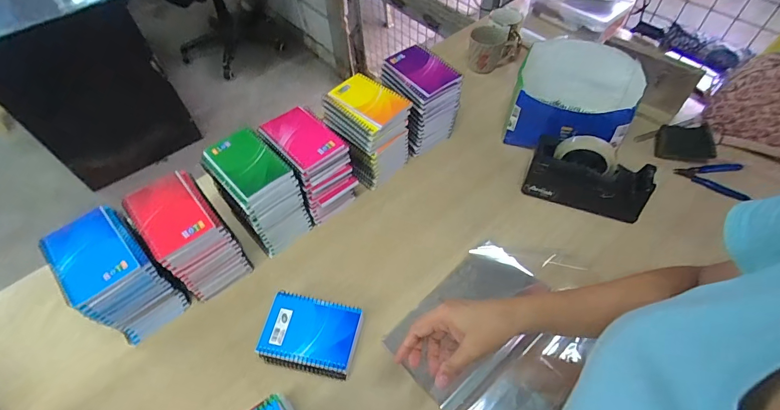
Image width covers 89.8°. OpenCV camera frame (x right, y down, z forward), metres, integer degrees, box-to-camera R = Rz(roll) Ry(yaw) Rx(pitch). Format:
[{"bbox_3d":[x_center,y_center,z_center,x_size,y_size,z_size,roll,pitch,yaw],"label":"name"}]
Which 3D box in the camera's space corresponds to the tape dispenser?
[{"bbox_3d":[0.349,-0.057,0.692,0.199,0.112,0.079,15,57,13],"label":"tape dispenser"}]

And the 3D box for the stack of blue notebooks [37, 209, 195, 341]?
[{"bbox_3d":[-0.390,0.106,0.577,0.103,0.160,0.132,-39,61,-22],"label":"stack of blue notebooks"}]

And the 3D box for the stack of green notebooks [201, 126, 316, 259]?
[{"bbox_3d":[-0.220,-0.018,0.668,0.098,0.167,0.133,-39,62,-22],"label":"stack of green notebooks"}]

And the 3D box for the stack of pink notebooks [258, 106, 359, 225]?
[{"bbox_3d":[-0.138,-0.066,0.699,0.095,0.160,0.134,-38,61,-22],"label":"stack of pink notebooks"}]

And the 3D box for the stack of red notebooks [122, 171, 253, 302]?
[{"bbox_3d":[-0.306,0.051,0.608,0.091,0.145,0.134,-36,60,-21],"label":"stack of red notebooks"}]

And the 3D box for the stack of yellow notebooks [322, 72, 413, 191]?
[{"bbox_3d":[-0.041,-0.142,0.732,0.109,0.140,0.135,-39,61,-22],"label":"stack of yellow notebooks"}]

